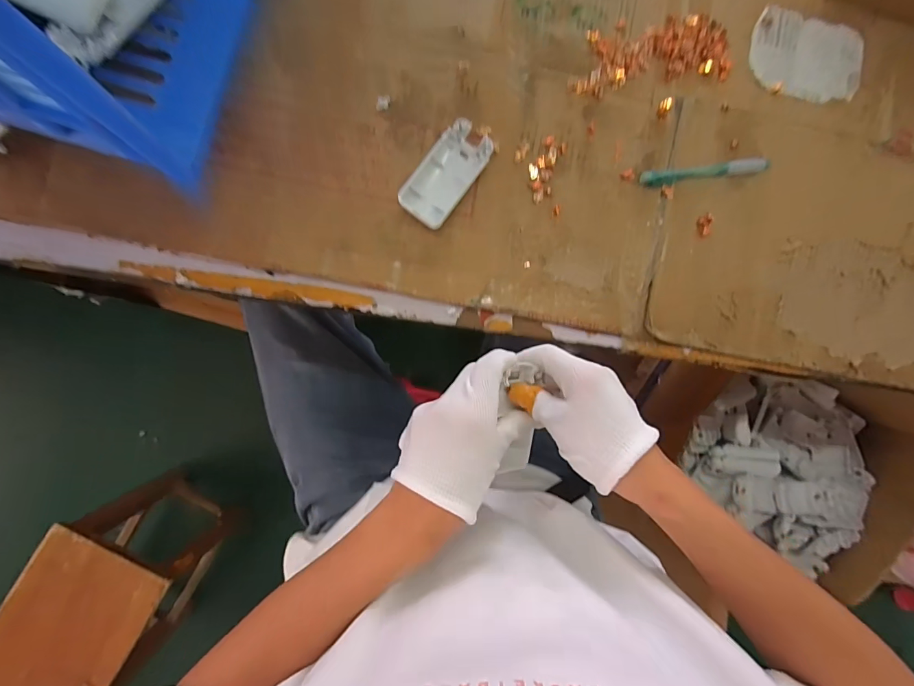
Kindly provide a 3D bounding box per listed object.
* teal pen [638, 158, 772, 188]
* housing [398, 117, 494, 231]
[{"bbox_3d":[0.238,-0.165,0.402,0.124,0.009,0.013,-8,91,-3],"label":"teal pen"},{"bbox_3d":[-0.010,-0.154,0.383,0.047,0.014,0.096,38,89,-2],"label":"housing"}]

